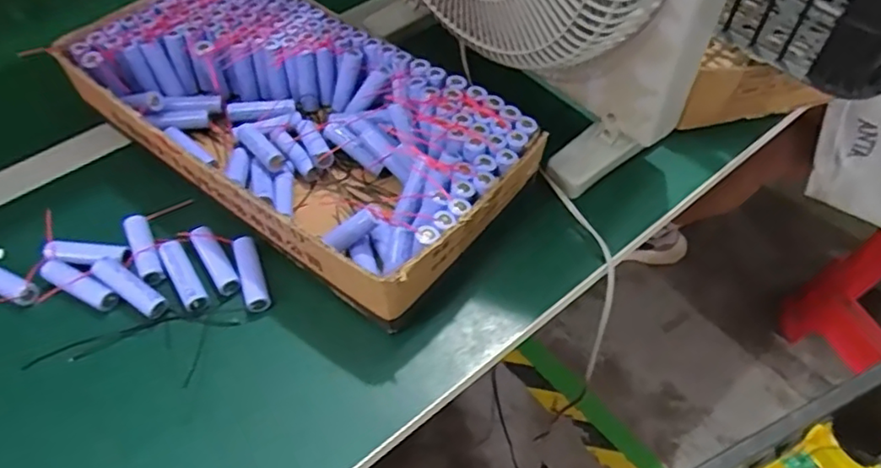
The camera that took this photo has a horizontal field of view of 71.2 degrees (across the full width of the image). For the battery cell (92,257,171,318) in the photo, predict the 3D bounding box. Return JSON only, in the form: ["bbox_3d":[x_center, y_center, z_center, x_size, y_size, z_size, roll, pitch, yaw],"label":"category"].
[{"bbox_3d":[-0.250,0.042,0.494,0.070,0.014,0.020,31,57,12],"label":"battery cell"}]

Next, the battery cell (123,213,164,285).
[{"bbox_3d":[-0.250,0.012,0.519,0.018,0.019,0.067,-24,56,-16],"label":"battery cell"}]

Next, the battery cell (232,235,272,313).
[{"bbox_3d":[-0.156,0.034,0.506,0.018,0.023,0.065,-18,55,-12],"label":"battery cell"}]

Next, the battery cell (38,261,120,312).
[{"bbox_3d":[-0.292,0.043,0.497,0.069,0.018,0.016,23,57,17],"label":"battery cell"}]

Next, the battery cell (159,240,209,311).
[{"bbox_3d":[-0.210,0.032,0.501,0.019,0.023,0.064,-29,58,-19],"label":"battery cell"}]

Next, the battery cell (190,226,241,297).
[{"bbox_3d":[-0.188,0.021,0.511,0.018,0.017,0.070,-29,58,-19],"label":"battery cell"}]

